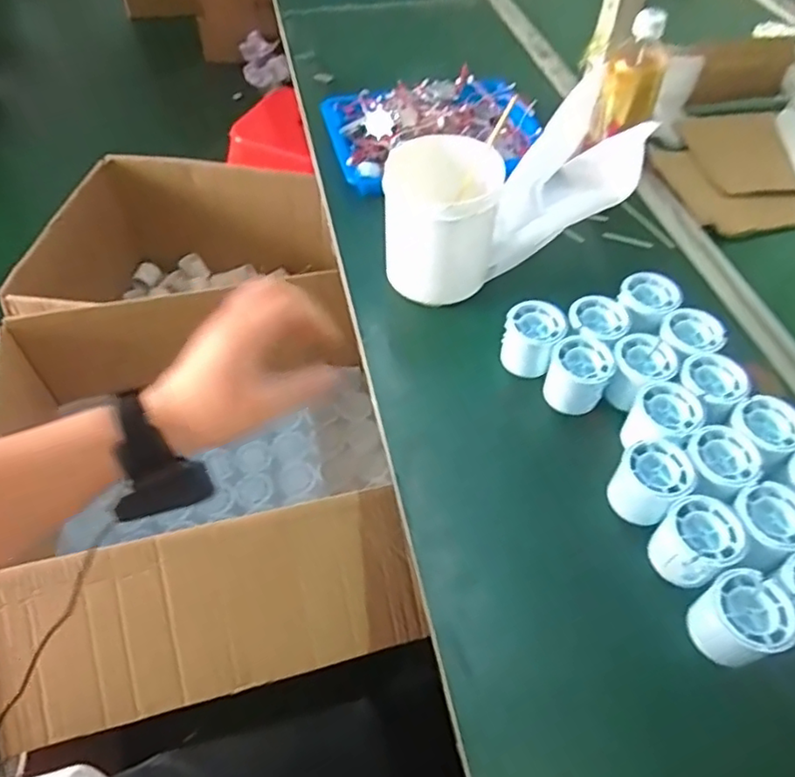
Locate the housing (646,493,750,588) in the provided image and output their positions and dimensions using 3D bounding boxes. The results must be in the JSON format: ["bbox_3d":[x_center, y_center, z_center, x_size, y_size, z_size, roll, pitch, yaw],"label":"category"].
[{"bbox_3d":[0.225,0.117,0.464,0.054,0.044,0.059,36,59,23],"label":"housing"}]

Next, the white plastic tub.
[{"bbox_3d":[0.042,-0.161,0.623,0.111,0.137,0.116,1,52,-2],"label":"white plastic tub"}]

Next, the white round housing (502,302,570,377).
[{"bbox_3d":[0.130,-0.047,0.594,0.053,0.051,0.062,19,54,12],"label":"white round housing"}]

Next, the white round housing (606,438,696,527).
[{"bbox_3d":[0.206,0.077,0.499,0.050,0.051,0.052,1,52,-2],"label":"white round housing"}]

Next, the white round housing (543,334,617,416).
[{"bbox_3d":[0.167,-0.010,0.567,0.050,0.058,0.054,1,52,-2],"label":"white round housing"}]

